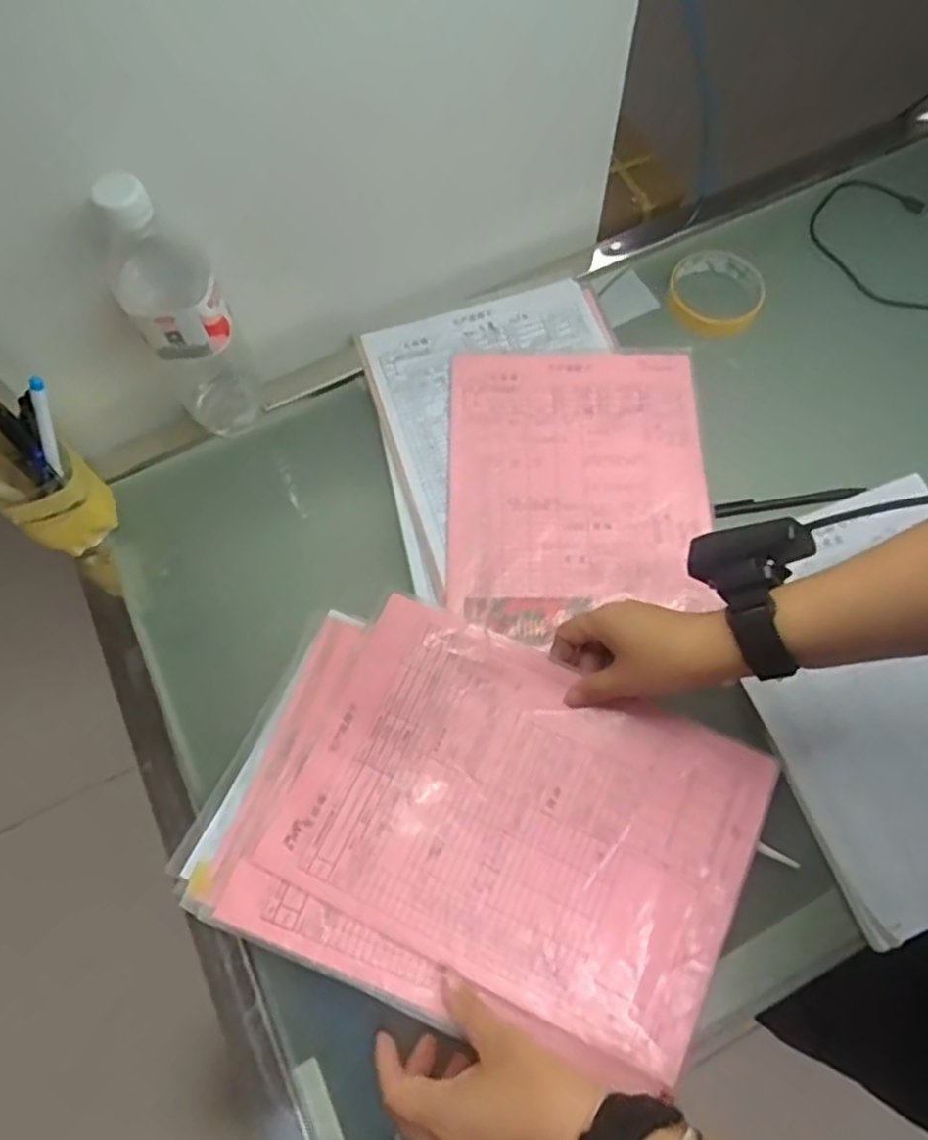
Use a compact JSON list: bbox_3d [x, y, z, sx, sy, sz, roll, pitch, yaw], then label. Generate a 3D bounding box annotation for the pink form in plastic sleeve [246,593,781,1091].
[{"bbox_3d":[0.036,0.165,0.495,0.299,0.011,0.209,24,73,11],"label":"pink form in plastic sleeve"}]

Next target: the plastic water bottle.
[{"bbox_3d":[-0.204,-0.181,0.537,0.064,0.230,0.057,-28,74,-11],"label":"plastic water bottle"}]

